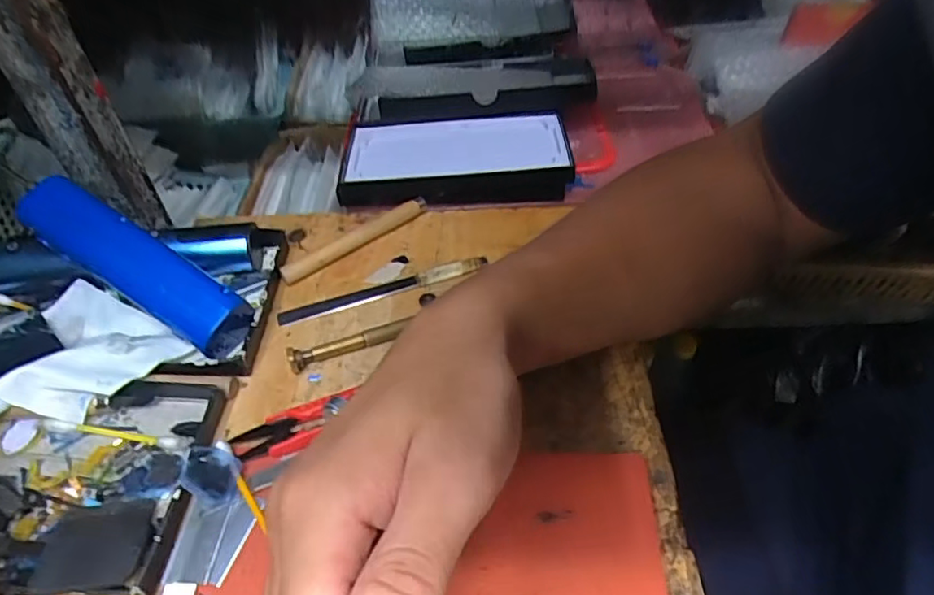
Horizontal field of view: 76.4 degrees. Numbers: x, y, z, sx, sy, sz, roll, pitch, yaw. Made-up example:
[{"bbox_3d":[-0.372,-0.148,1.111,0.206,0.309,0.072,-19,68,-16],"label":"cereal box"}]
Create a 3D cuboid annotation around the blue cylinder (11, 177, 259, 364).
[{"bbox_3d":[-0.174,-0.017,0.312,0.125,0.027,0.031,35,53,-1],"label":"blue cylinder"}]

